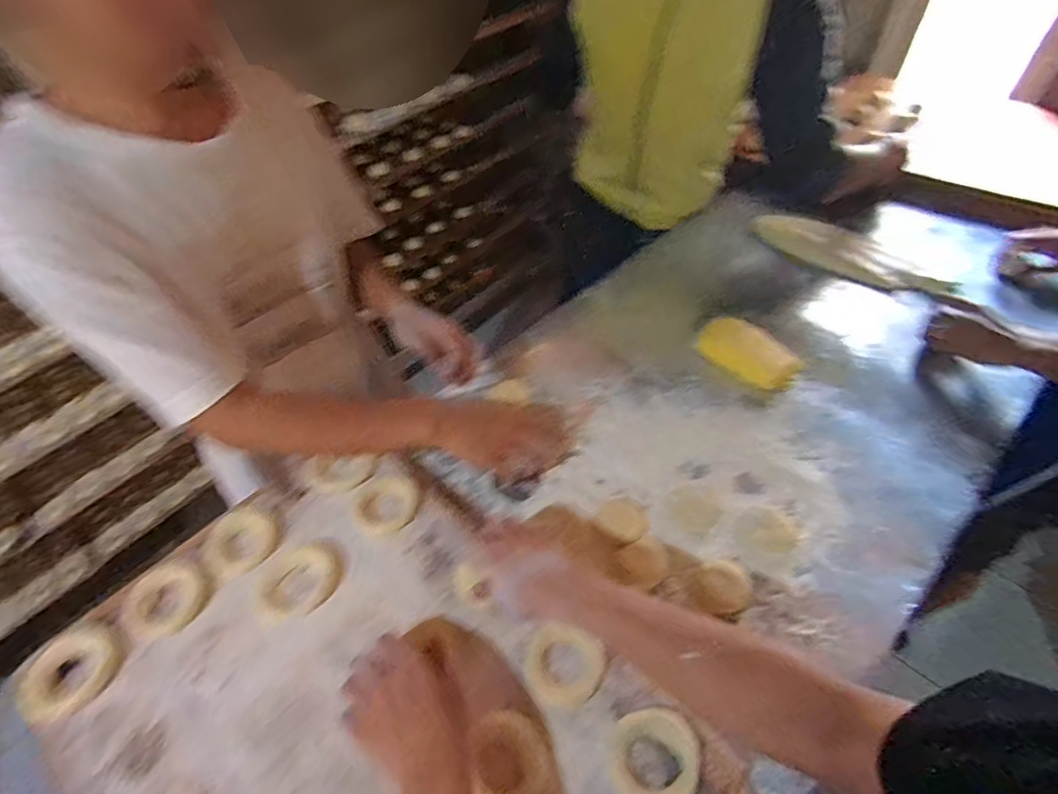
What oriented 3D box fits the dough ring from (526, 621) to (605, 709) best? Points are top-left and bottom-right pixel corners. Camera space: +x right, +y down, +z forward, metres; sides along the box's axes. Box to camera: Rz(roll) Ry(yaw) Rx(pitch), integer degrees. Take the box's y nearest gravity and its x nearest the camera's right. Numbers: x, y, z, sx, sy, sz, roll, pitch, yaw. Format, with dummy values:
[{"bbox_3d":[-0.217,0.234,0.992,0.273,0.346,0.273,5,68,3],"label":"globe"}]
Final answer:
[{"bbox_3d":[0.033,0.264,0.514,0.073,0.013,0.066,19,54,19],"label":"dough ring"}]

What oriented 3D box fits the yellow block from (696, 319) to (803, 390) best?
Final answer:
[{"bbox_3d":[0.343,-0.071,0.815,0.148,0.034,0.076,31,59,26],"label":"yellow block"}]

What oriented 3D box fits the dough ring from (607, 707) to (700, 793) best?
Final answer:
[{"bbox_3d":[0.111,0.324,0.467,0.075,0.015,0.080,-2,50,2],"label":"dough ring"}]

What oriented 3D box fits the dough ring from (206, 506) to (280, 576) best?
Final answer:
[{"bbox_3d":[-0.343,0.165,0.623,0.075,0.015,0.083,-23,52,-14],"label":"dough ring"}]

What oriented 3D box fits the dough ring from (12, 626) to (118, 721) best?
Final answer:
[{"bbox_3d":[-0.468,0.280,0.525,0.078,0.014,0.089,30,58,25],"label":"dough ring"}]

